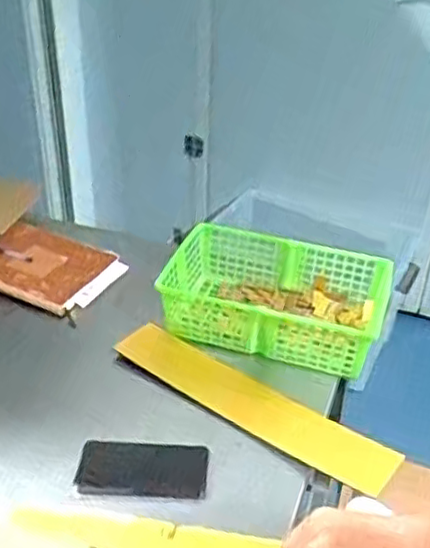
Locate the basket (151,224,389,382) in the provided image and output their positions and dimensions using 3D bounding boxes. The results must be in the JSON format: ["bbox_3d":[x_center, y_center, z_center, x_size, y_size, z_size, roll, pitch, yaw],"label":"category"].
[{"bbox_3d":[0.096,0.039,1.066,0.344,0.105,0.206,10,34,11],"label":"basket"}]

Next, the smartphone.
[{"bbox_3d":[-0.091,0.241,0.824,0.160,0.012,0.077,4,33,2],"label":"smartphone"}]

